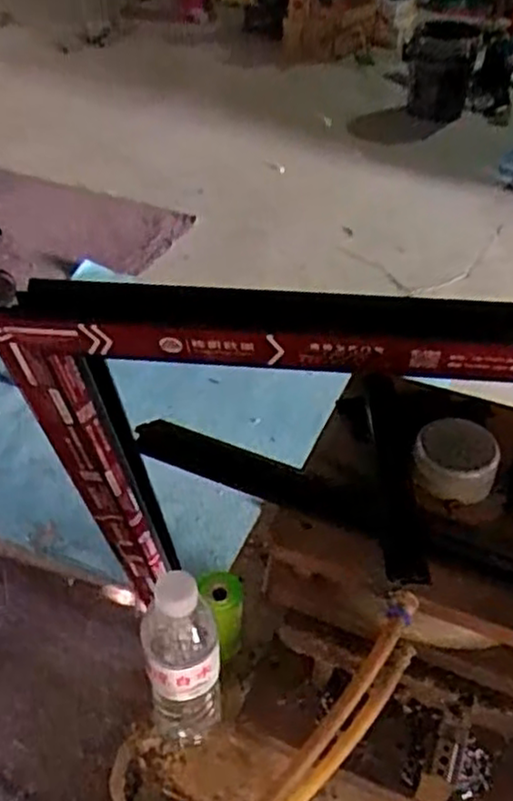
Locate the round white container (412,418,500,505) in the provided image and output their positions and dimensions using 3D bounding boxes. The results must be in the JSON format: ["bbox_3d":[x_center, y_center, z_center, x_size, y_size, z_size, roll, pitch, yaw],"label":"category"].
[{"bbox_3d":[0.146,0.045,0.520,0.058,0.029,0.063,0,43,0],"label":"round white container"}]

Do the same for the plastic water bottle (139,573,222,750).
[{"bbox_3d":[-0.062,0.227,0.597,0.062,0.219,0.055,-11,44,-11],"label":"plastic water bottle"}]

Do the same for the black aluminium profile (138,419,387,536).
[{"bbox_3d":[0.000,0.056,0.542,0.201,0.021,0.035,17,45,18],"label":"black aluminium profile"}]

